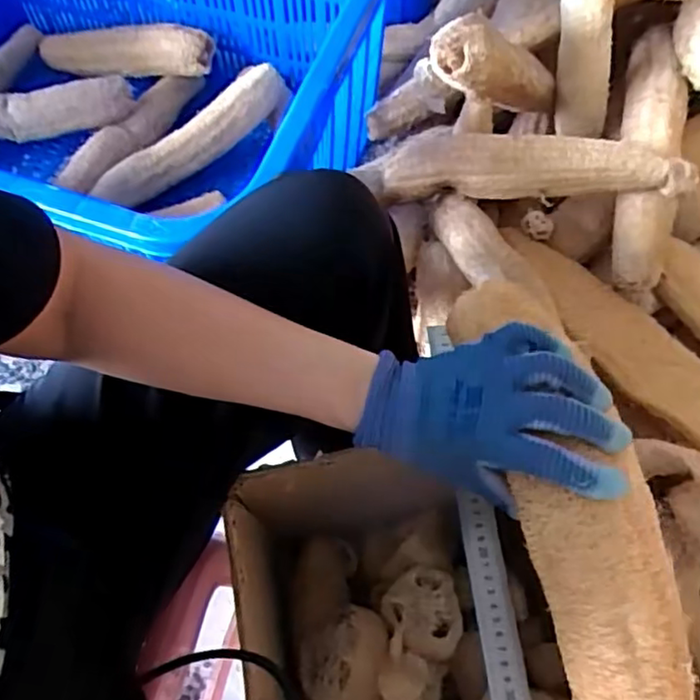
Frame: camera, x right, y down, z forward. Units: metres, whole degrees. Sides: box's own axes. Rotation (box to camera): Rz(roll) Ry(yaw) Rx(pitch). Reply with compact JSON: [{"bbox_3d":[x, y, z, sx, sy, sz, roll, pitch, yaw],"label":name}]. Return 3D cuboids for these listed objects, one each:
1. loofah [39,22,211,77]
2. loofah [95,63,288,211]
[{"bbox_3d":[-0.377,-0.478,1.066,0.343,0.067,0.055,9,66,22],"label":"loofah"},{"bbox_3d":[-0.227,-0.320,0.979,0.296,0.066,0.079,-30,67,10],"label":"loofah"}]

